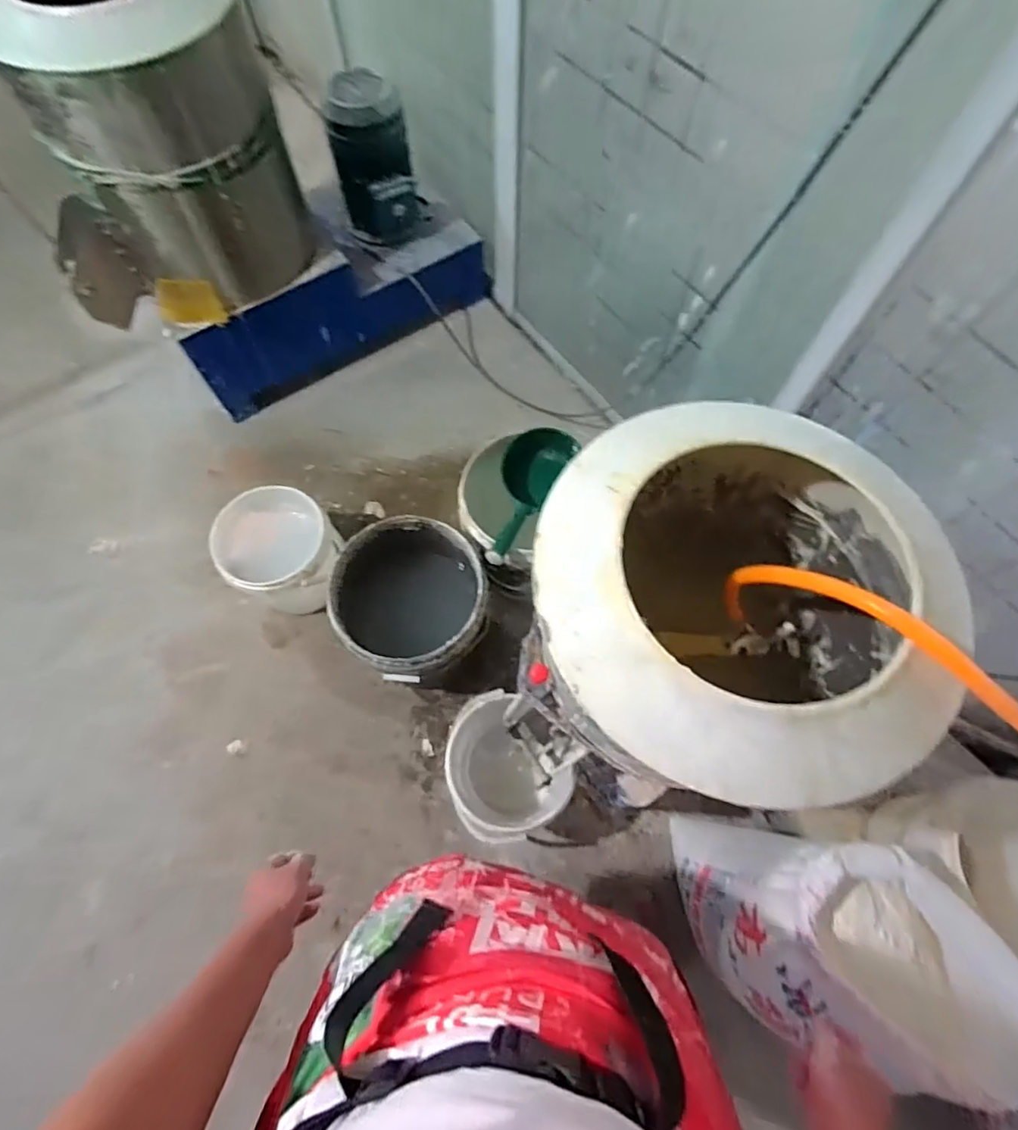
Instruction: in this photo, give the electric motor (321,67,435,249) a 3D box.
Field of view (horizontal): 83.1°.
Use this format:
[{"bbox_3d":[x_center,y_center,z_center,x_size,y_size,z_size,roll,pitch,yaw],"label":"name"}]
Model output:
[{"bbox_3d":[-0.339,-1.036,1.521,0.227,0.365,0.206,-10,68,-6],"label":"electric motor"}]

